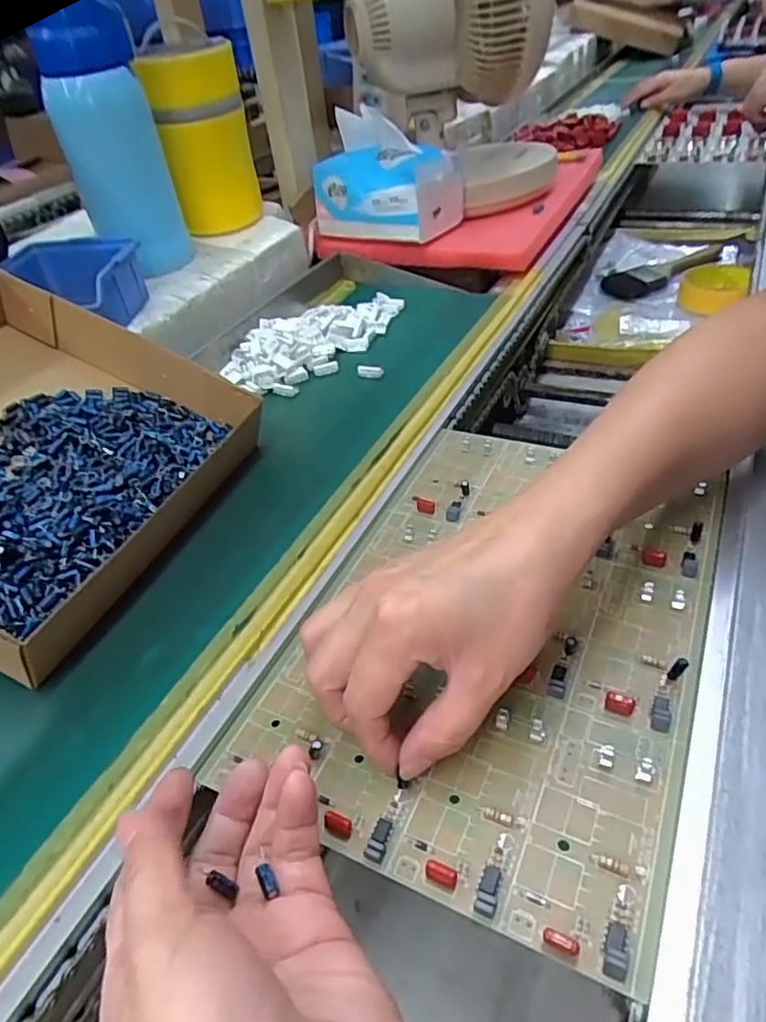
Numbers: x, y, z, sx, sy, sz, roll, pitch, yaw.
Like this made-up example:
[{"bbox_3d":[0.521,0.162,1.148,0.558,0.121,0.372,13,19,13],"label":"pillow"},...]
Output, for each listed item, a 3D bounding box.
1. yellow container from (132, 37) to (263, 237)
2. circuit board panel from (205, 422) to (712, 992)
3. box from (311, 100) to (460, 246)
[{"bbox_3d":[-0.171,-0.355,0.611,0.083,0.152,0.072,-14,40,-7],"label":"yellow container"},{"bbox_3d":[0.061,0.052,0.332,0.189,0.009,0.277,14,44,24],"label":"circuit board panel"},{"bbox_3d":[0.003,-0.360,0.669,0.132,0.111,0.099,22,49,29],"label":"box"}]

